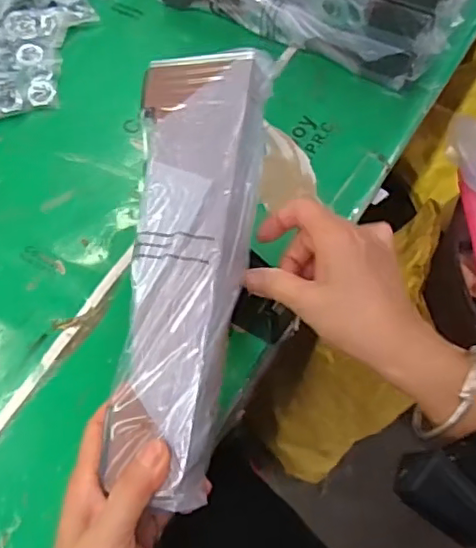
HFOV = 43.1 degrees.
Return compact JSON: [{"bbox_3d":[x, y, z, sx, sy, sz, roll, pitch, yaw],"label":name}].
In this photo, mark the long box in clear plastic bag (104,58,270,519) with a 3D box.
[{"bbox_3d":[-0.035,-0.007,0.411,0.083,0.031,0.302,5,77,5],"label":"long box in clear plastic bag"}]

